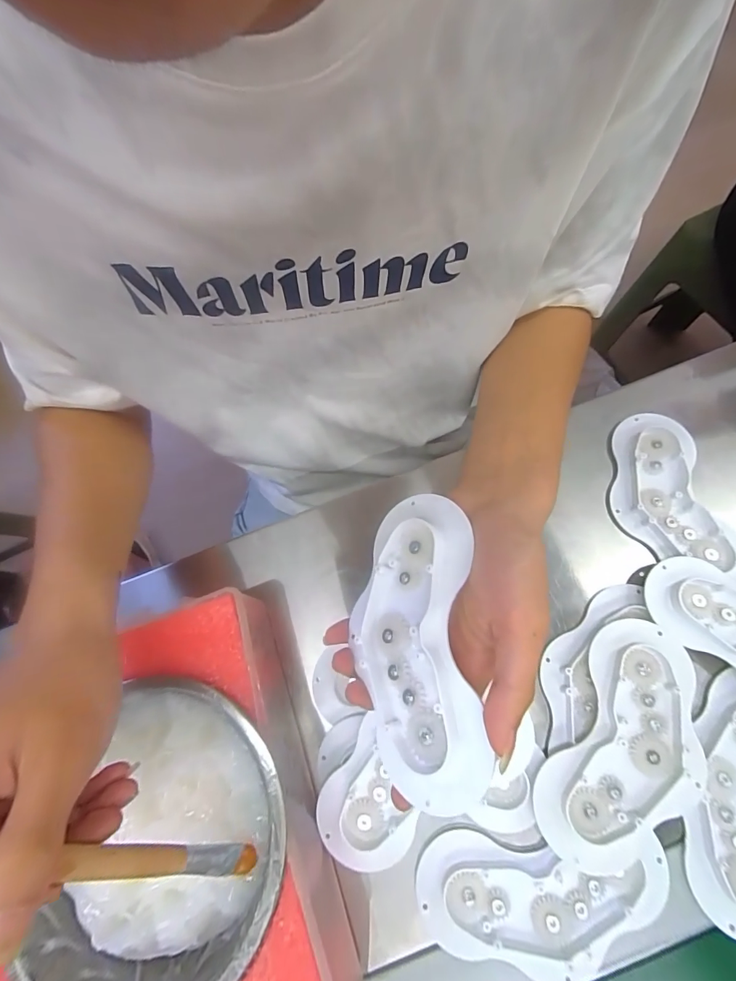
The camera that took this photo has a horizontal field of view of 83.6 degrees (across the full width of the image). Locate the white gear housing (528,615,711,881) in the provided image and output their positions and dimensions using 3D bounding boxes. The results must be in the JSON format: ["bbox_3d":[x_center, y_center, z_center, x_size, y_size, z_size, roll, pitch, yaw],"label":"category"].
[{"bbox_3d":[0.166,0.160,0.261,0.073,0.025,0.148,28,75,16],"label":"white gear housing"}]

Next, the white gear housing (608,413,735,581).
[{"bbox_3d":[0.235,0.005,0.327,0.075,0.021,0.142,-13,68,2],"label":"white gear housing"}]

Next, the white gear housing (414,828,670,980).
[{"bbox_3d":[0.106,0.252,0.249,0.146,0.023,0.067,-2,69,6],"label":"white gear housing"}]

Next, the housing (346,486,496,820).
[{"bbox_3d":[0.028,0.080,0.222,0.066,0.022,0.154,-12,67,26],"label":"housing"}]

